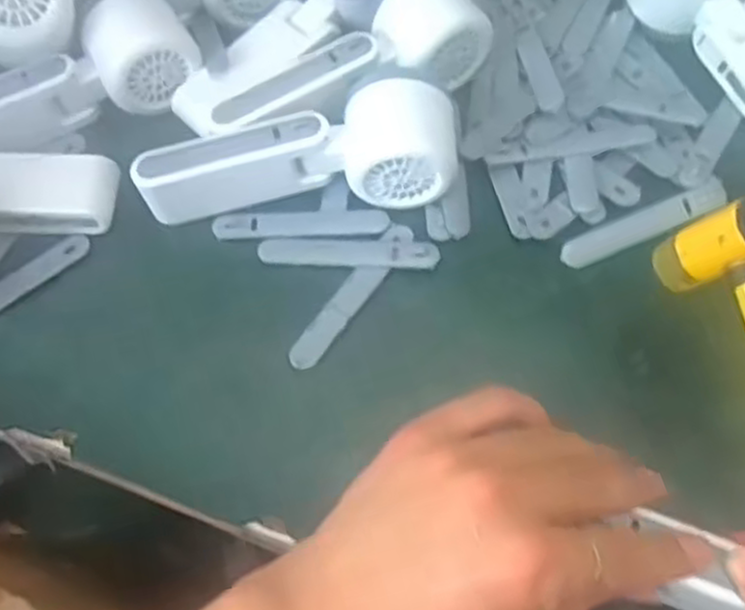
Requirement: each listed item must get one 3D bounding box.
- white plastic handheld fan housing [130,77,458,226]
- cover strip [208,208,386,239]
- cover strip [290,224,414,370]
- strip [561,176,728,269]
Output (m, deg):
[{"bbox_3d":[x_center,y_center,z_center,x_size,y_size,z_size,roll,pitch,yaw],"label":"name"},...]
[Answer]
[{"bbox_3d":[-0.039,-0.077,0.406,0.165,0.050,0.054,-2,62,1],"label":"white plastic handheld fan housing"},{"bbox_3d":[-0.039,-0.045,0.416,0.093,0.004,0.017,-1,62,1],"label":"cover strip"},{"bbox_3d":[-0.010,-0.005,0.394,0.015,0.004,0.093,34,73,14],"label":"cover strip"},{"bbox_3d":[0.146,-0.043,0.408,0.095,0.004,0.018,-23,63,-4],"label":"strip"}]

